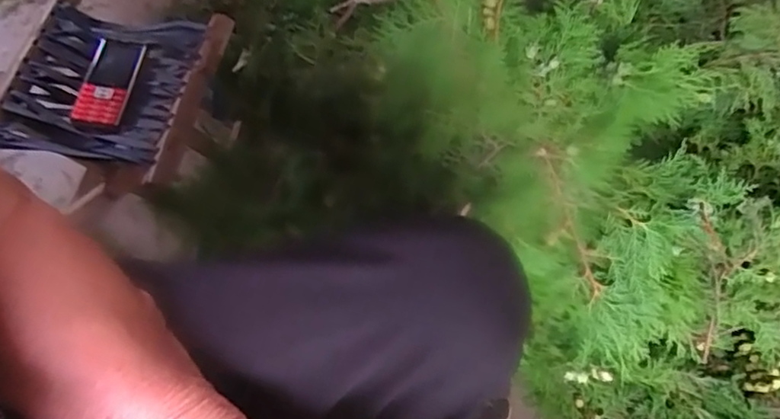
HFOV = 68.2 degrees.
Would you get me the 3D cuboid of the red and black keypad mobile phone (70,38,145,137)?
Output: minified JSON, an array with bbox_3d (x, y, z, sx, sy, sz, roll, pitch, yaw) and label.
[{"bbox_3d":[-0.337,-0.144,0.682,0.061,0.018,0.134,5,61,3],"label":"red and black keypad mobile phone"}]

